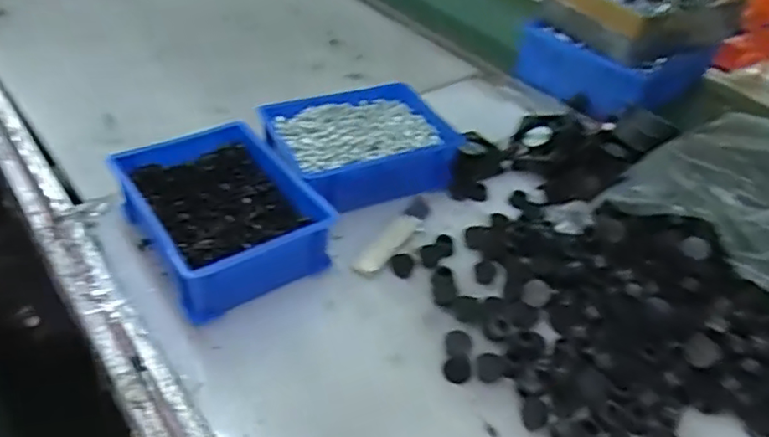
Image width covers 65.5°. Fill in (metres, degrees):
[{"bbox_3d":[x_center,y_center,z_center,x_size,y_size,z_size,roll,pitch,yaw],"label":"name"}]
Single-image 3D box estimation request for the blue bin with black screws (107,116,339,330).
[{"bbox_3d":[-0.155,-0.006,0.583,0.149,0.070,0.189,-22,48,-29],"label":"blue bin with black screws"}]

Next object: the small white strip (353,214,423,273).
[{"bbox_3d":[0.006,0.025,0.616,0.029,0.006,0.100,26,44,22],"label":"small white strip"}]

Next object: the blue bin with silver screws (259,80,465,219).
[{"bbox_3d":[-0.026,-0.086,0.700,0.211,0.060,0.159,-18,46,-26],"label":"blue bin with silver screws"}]

